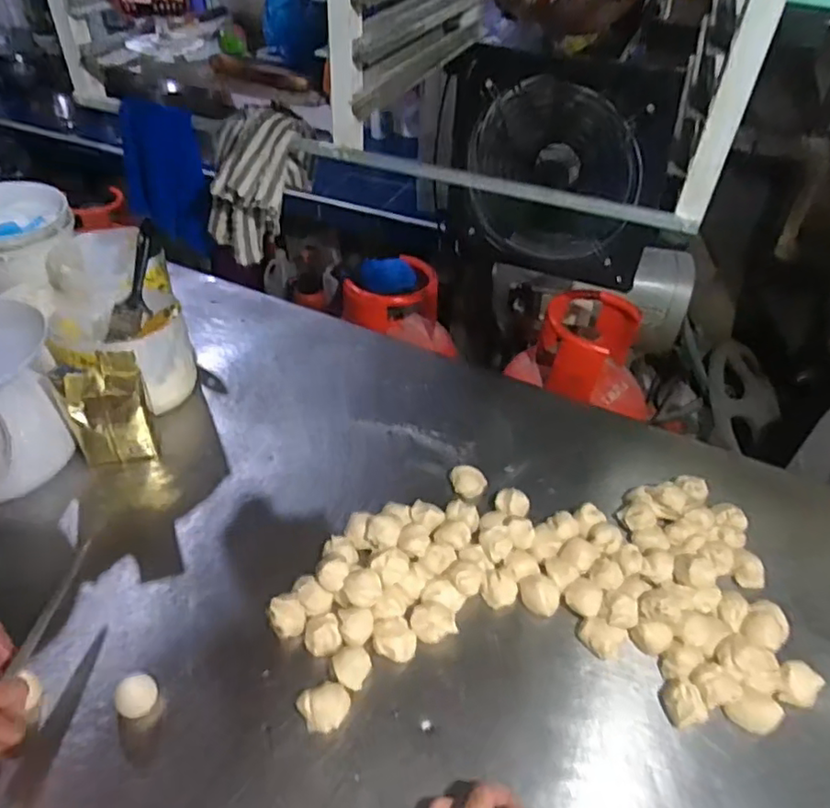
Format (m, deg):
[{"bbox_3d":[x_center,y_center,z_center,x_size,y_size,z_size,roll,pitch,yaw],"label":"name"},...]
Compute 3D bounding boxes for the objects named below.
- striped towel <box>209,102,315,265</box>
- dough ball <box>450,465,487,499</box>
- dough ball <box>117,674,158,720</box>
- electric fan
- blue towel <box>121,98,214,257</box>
[{"bbox_3d":[-0.187,-0.260,0.736,0.129,0.156,0.102,-6,44,-10],"label":"striped towel"},{"bbox_3d":[0.078,0.108,0.856,0.047,0.026,0.044,2,44,-2],"label":"dough ball"},{"bbox_3d":[-0.287,0.302,0.634,0.036,0.028,0.039,2,44,-2],"label":"dough ball"},{"bbox_3d":[0.251,-0.379,1.032,0.381,0.349,0.104,18,45,15],"label":"electric fan"},{"bbox_3d":[-0.323,-0.292,0.788,0.114,0.176,0.028,19,45,16],"label":"blue towel"}]

